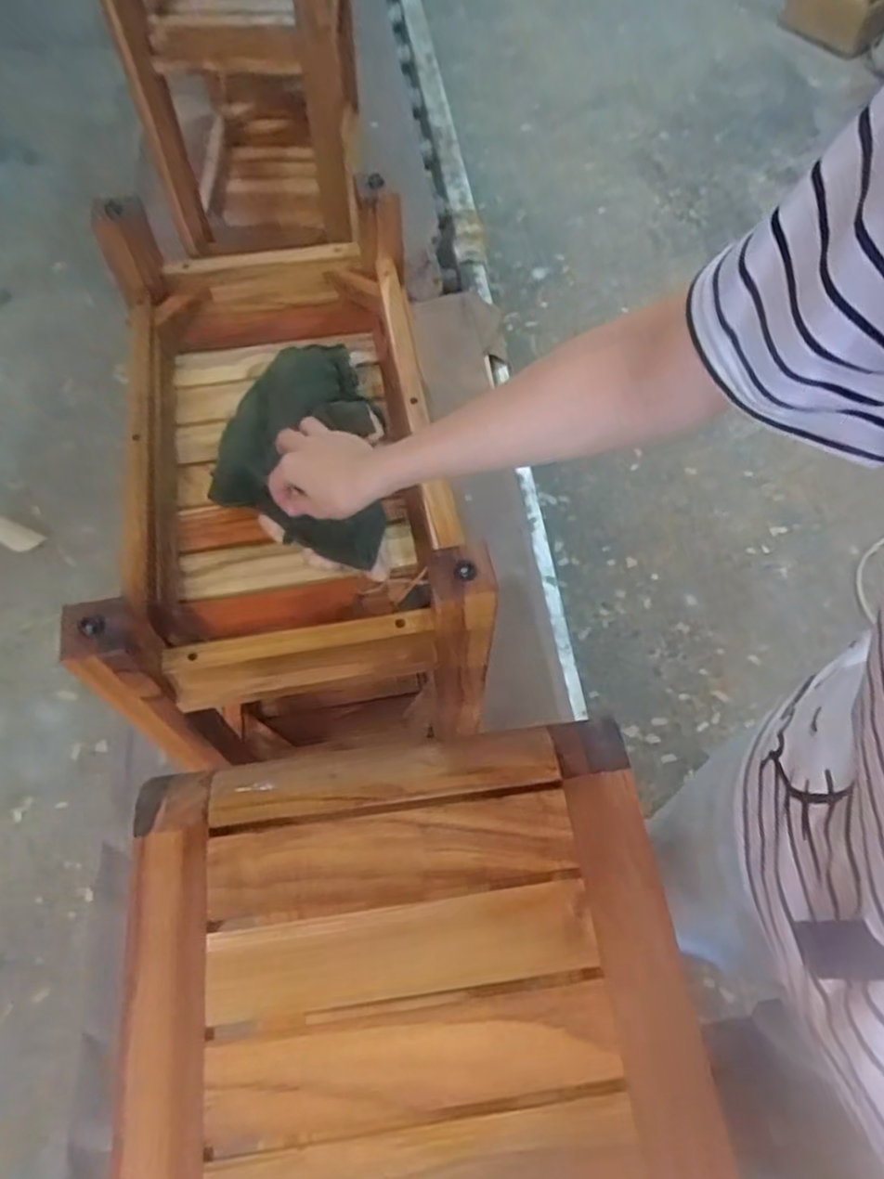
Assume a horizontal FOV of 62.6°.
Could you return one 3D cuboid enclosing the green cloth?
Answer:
[{"bbox_3d":[-0.138,-0.145,0.702,0.152,0.041,0.276,-3,61,-3],"label":"green cloth"}]

